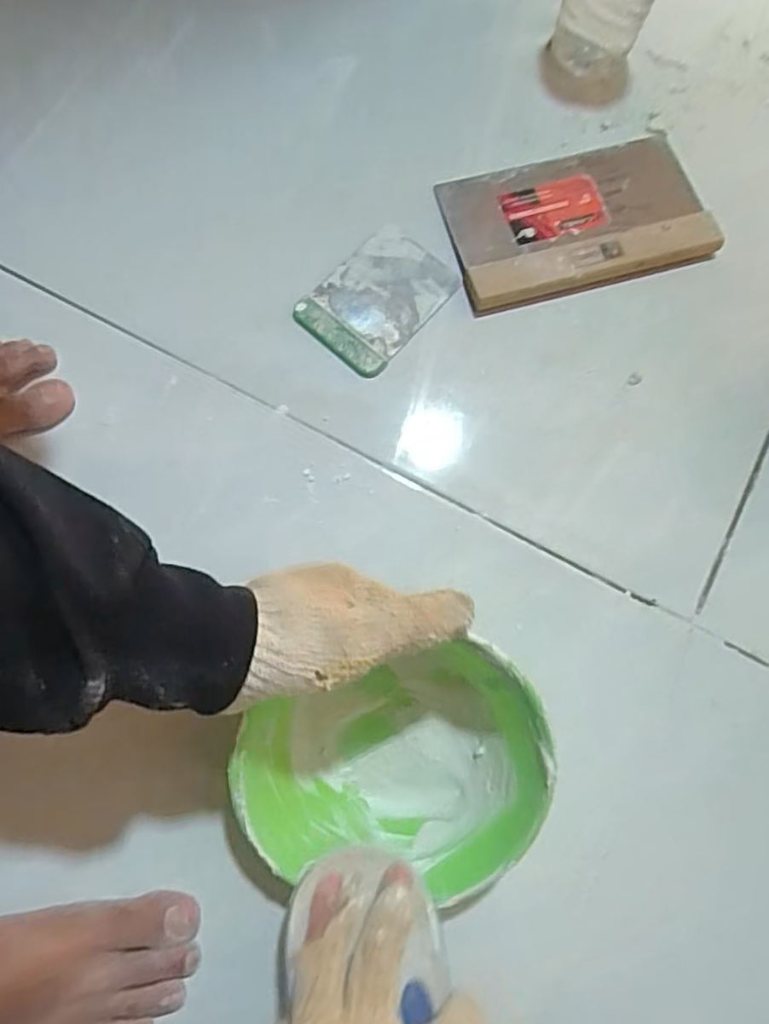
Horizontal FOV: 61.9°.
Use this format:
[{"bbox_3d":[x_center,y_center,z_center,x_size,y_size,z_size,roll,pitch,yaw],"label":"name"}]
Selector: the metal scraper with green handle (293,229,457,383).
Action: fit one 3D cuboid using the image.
[{"bbox_3d":[-0.005,-0.162,0.483,0.080,0.007,0.108,42,79,8],"label":"metal scraper with green handle"}]

